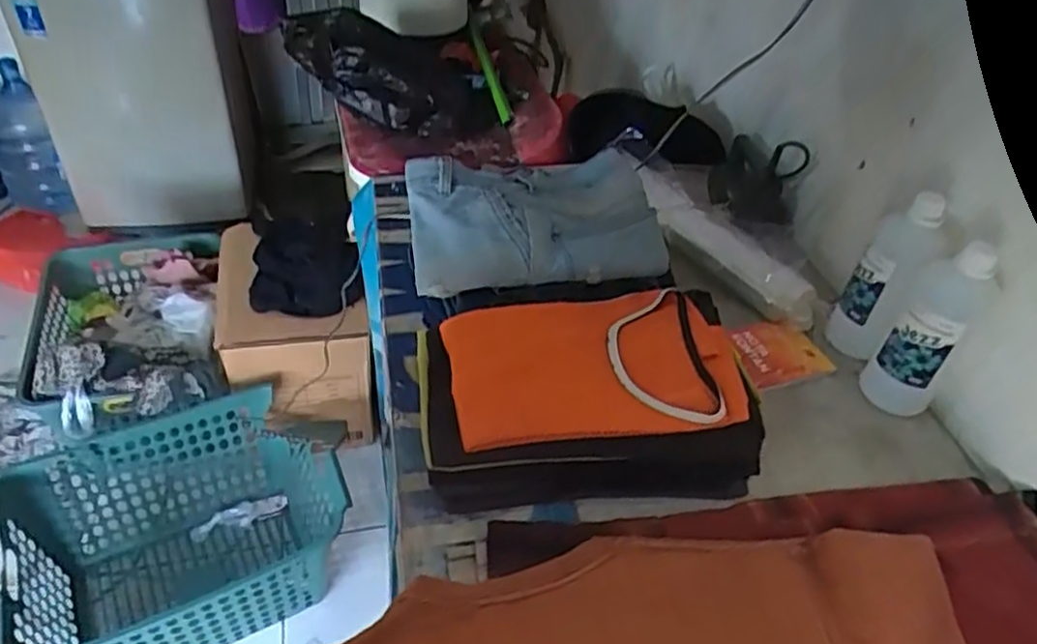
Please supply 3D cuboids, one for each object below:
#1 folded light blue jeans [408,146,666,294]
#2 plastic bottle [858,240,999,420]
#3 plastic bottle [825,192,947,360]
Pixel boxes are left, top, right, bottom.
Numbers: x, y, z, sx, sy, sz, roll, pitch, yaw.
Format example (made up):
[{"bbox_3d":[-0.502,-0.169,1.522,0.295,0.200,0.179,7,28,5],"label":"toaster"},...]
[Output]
[{"bbox_3d":[0.019,-0.139,0.883,0.306,0.068,0.214,-4,42,-13],"label":"folded light blue jeans"},{"bbox_3d":[0.481,0.016,0.845,0.081,0.213,0.066,31,48,26],"label":"plastic bottle"},{"bbox_3d":[0.458,-0.054,0.903,0.071,0.214,0.073,27,46,23],"label":"plastic bottle"}]

